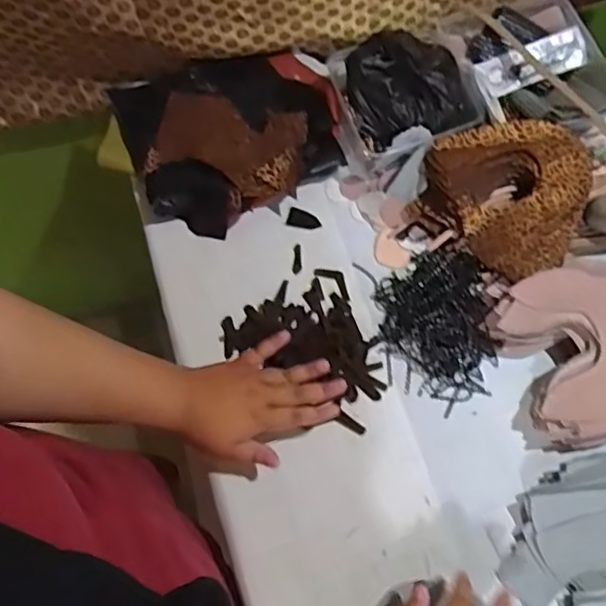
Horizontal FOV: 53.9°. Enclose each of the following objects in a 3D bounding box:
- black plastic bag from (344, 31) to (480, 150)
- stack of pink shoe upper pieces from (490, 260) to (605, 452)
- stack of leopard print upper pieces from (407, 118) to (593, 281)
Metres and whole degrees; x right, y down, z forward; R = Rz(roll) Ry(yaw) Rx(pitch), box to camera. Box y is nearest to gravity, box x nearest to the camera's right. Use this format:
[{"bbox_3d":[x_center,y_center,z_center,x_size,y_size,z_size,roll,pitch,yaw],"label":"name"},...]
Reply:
[{"bbox_3d":[0.132,-0.266,0.730,0.151,0.068,0.139,-15,69,-8],"label":"black plastic bag"},{"bbox_3d":[0.321,0.050,0.658,0.185,0.061,0.190,-18,70,-7],"label":"stack of pink shoe upper pieces"},{"bbox_3d":[0.241,-0.128,0.714,0.179,0.079,0.186,-41,75,-16],"label":"stack of leopard print upper pieces"}]

